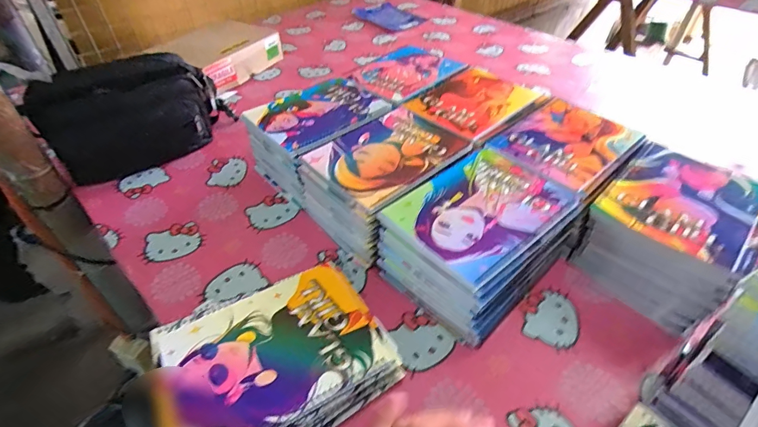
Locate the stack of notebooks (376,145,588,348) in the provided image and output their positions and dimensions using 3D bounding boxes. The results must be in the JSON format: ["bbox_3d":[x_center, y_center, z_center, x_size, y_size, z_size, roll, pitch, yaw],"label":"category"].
[{"bbox_3d":[0.128,0.030,0.528,0.208,0.108,0.161,-33,52,-29],"label":"stack of notebooks"}]

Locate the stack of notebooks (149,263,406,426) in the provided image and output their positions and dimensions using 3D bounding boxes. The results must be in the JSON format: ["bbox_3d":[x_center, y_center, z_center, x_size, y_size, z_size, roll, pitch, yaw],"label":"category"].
[{"bbox_3d":[-0.111,0.159,0.432,0.220,0.062,0.173,-26,49,-23],"label":"stack of notebooks"}]

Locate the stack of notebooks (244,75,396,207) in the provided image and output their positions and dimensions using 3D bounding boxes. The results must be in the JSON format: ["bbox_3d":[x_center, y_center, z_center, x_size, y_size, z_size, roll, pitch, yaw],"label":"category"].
[{"bbox_3d":[-0.096,-0.126,0.705,0.207,0.123,0.158,-33,52,-29],"label":"stack of notebooks"}]

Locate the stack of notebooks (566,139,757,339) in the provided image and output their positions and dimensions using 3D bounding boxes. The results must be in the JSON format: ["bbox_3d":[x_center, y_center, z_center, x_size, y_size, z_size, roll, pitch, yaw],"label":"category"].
[{"bbox_3d":[0.379,0.022,0.531,0.194,0.113,0.165,-35,53,-30],"label":"stack of notebooks"}]

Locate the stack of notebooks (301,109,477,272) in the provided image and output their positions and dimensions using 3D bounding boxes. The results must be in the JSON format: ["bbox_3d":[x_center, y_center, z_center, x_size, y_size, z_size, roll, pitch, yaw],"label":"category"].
[{"bbox_3d":[0.010,-0.052,0.611,0.205,0.099,0.160,-32,52,-28],"label":"stack of notebooks"}]

